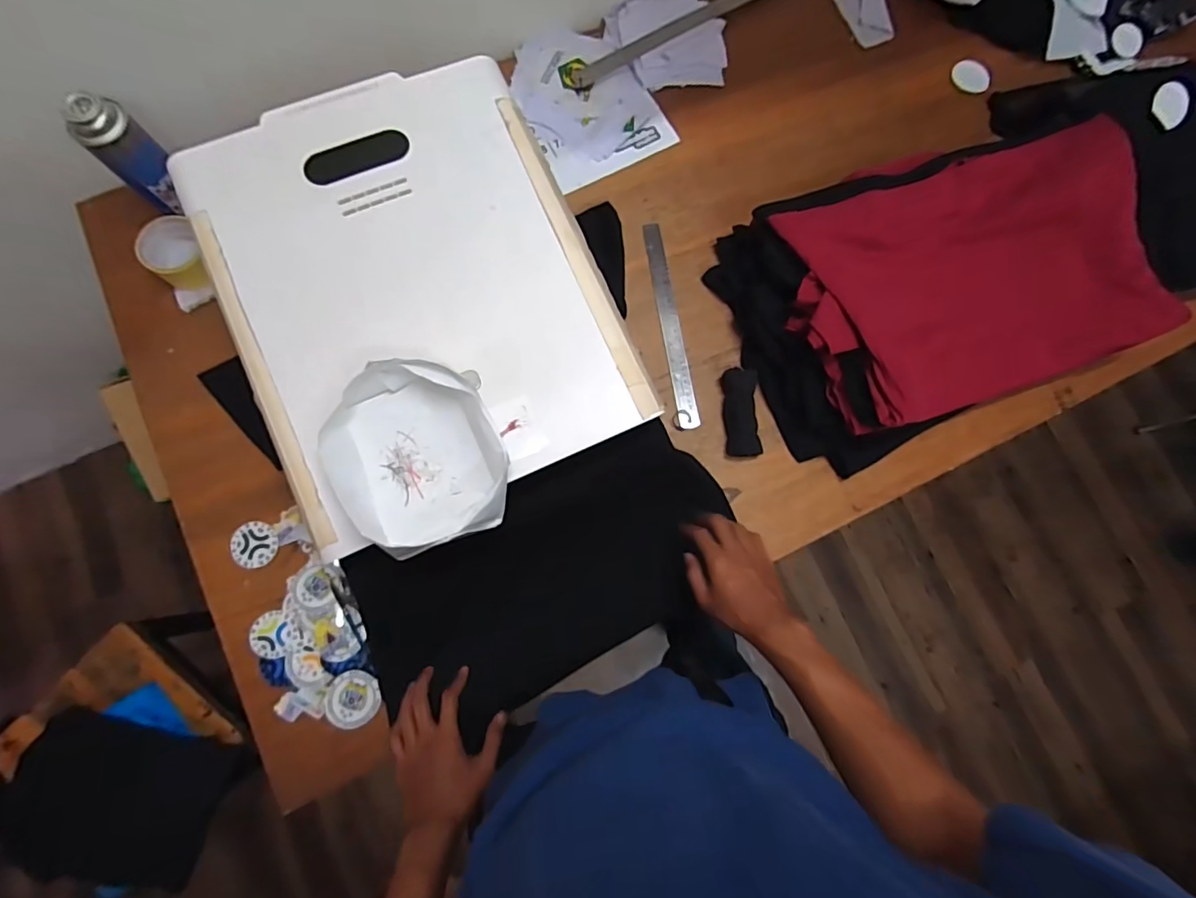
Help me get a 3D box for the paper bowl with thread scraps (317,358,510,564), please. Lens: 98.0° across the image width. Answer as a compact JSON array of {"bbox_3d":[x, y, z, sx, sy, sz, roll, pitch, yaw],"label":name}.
[{"bbox_3d":[-0.186,0.009,0.532,0.169,0.050,0.185,1,79,-6],"label":"paper bowl with thread scraps"}]

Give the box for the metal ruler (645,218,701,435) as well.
[{"bbox_3d":[0.109,-0.188,0.777,0.030,0.008,0.321,-10,80,1],"label":"metal ruler"}]

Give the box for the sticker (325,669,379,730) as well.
[{"bbox_3d":[-0.303,0.310,0.647,0.065,0.011,0.065,1,82,-4],"label":"sticker"}]

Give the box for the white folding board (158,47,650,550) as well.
[{"bbox_3d":[-0.208,-0.192,0.589,0.399,0.022,0.502,-24,84,-7],"label":"white folding board"}]

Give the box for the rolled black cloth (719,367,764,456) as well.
[{"bbox_3d":[0.208,-0.053,0.750,0.051,0.023,0.126,-4,79,-7],"label":"rolled black cloth"}]

